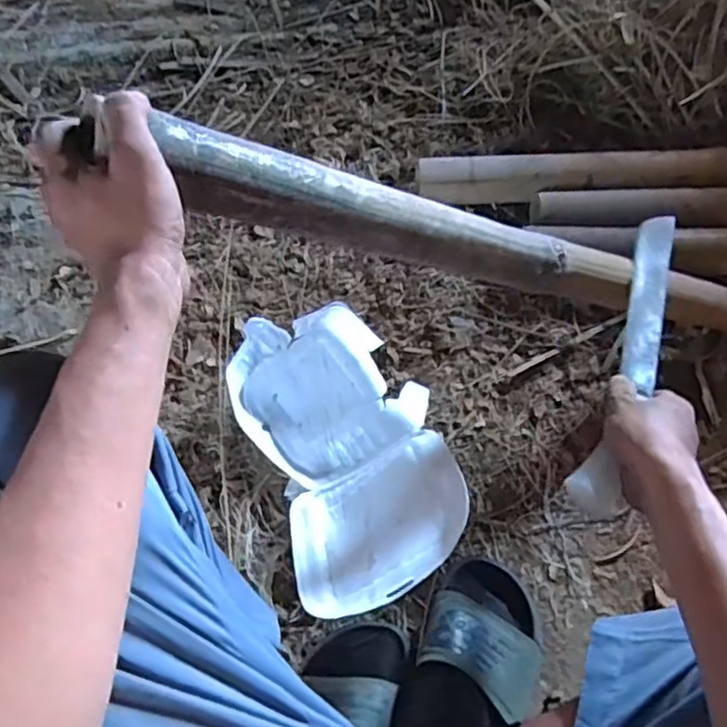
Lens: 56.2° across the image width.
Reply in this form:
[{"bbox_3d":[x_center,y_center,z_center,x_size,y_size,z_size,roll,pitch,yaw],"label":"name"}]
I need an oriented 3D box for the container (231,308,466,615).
[{"bbox_3d":[-0.016,0.087,0.762,0.212,0.100,0.386,-21,49,-11],"label":"container"}]

